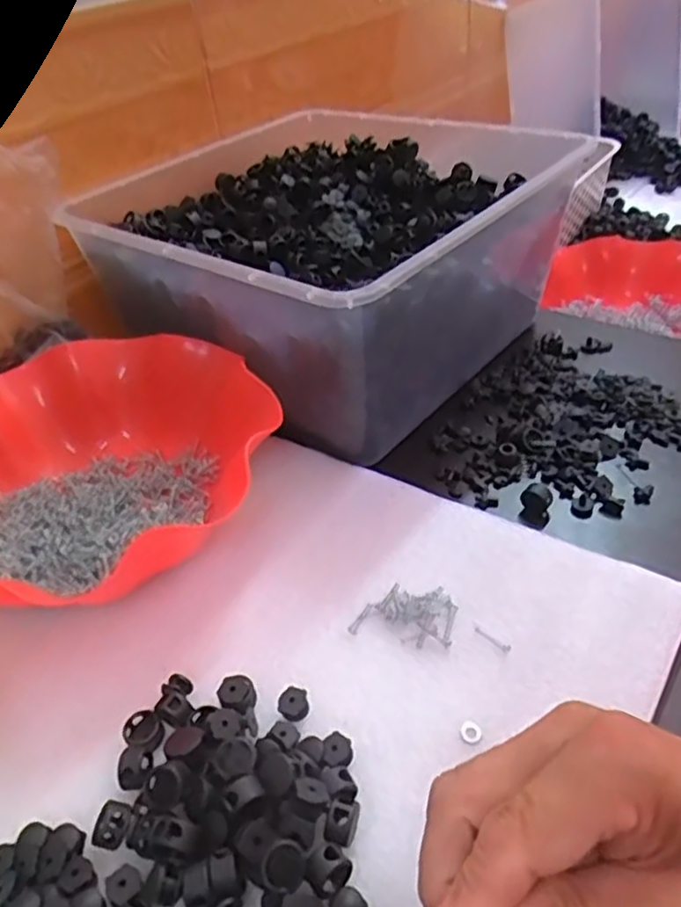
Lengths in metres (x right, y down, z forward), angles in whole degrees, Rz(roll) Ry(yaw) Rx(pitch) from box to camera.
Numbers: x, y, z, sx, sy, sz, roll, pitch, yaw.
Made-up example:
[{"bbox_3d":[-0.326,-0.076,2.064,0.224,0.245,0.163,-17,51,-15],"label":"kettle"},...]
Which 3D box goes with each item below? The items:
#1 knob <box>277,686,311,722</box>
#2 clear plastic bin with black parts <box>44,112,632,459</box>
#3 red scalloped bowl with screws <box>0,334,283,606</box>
[{"bbox_3d":[-0.022,0.116,0.312,0.013,0.009,0.013,-3,41,2],"label":"knob"},{"bbox_3d":[-0.011,-0.157,0.537,0.300,0.132,0.296,26,50,33],"label":"clear plastic bin with black parts"},{"bbox_3d":[-0.161,0.011,0.410,0.196,0.056,0.216,7,42,13],"label":"red scalloped bowl with screws"}]

